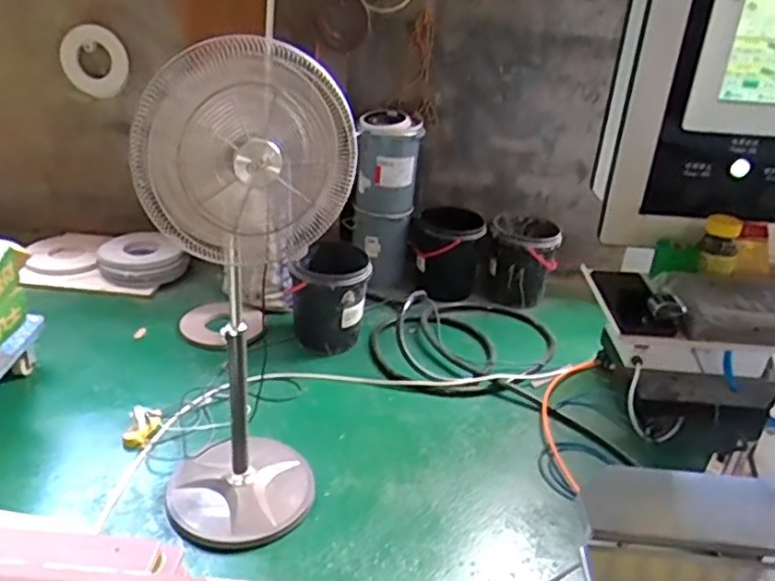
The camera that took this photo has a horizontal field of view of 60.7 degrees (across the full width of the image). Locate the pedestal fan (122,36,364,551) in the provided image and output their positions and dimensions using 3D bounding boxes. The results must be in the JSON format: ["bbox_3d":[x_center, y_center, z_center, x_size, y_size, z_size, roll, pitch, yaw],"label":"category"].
[{"bbox_3d":[-0.364,0.067,1.788,0.494,1.371,0.388,1,28,-9],"label":"pedestal fan"}]

